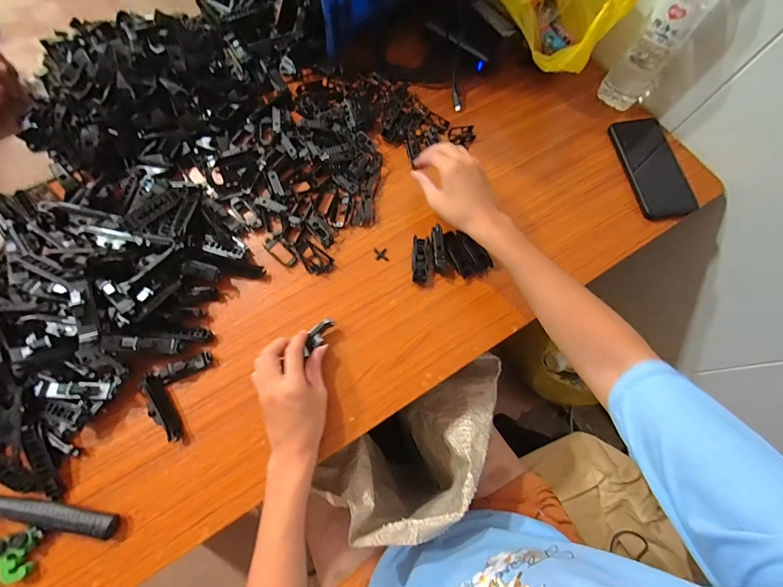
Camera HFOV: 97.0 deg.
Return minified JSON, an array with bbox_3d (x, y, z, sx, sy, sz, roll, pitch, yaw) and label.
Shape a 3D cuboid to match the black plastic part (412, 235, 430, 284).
[{"bbox_3d":[0.038,-0.045,0.452,0.021,0.010,0.062,4,71,-1],"label":"black plastic part"}]

